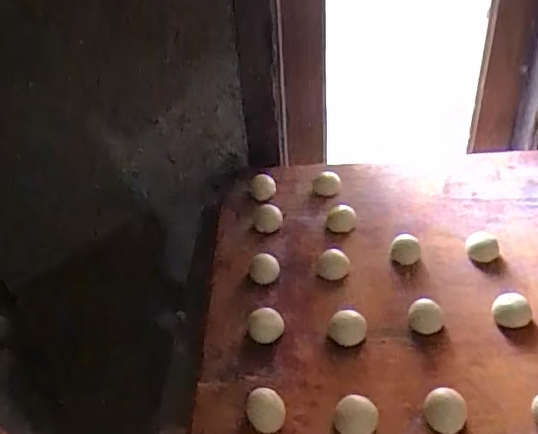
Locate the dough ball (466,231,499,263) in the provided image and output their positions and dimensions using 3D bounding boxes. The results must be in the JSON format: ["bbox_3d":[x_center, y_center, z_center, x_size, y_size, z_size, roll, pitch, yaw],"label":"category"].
[{"bbox_3d":[0.228,0.032,0.612,0.033,0.017,0.033,-2,42,2],"label":"dough ball"}]

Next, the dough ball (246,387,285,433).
[{"bbox_3d":[-0.003,0.161,0.477,0.031,0.020,0.028,-7,42,-4],"label":"dough ball"}]

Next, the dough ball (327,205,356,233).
[{"bbox_3d":[0.085,0.002,0.675,0.033,0.022,0.027,3,42,7],"label":"dough ball"}]

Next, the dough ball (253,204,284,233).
[{"bbox_3d":[-0.001,0.006,0.684,0.035,0.030,0.035,-3,39,3],"label":"dough ball"}]

